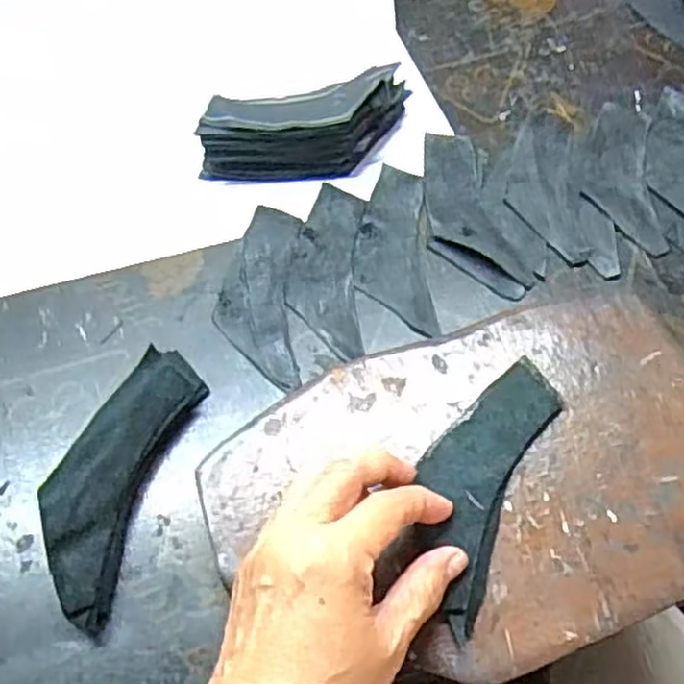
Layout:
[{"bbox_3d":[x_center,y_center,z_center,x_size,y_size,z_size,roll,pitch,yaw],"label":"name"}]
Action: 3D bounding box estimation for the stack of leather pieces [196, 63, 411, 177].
[{"bbox_3d":[-0.021,-0.144,0.497,0.149,0.050,0.052,-15,60,-8],"label":"stack of leather pieces"}]

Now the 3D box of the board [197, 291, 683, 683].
[{"bbox_3d":[0.073,0.069,0.368,0.269,0.009,0.169,-17,61,-10],"label":"board"}]

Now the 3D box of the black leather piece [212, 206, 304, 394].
[{"bbox_3d":[-0.052,-0.031,0.455,0.049,0.004,0.133,-1,59,0],"label":"black leather piece"}]

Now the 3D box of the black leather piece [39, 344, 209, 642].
[{"bbox_3d":[-0.120,0.069,0.382,0.049,0.020,0.146,15,60,9],"label":"black leather piece"}]

